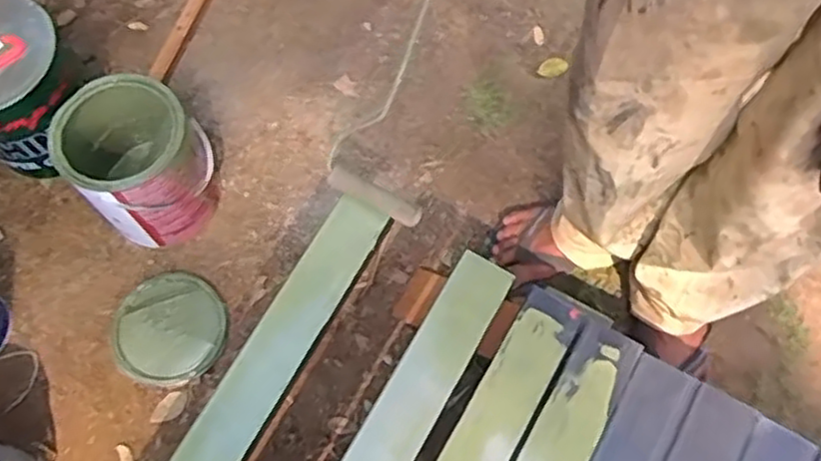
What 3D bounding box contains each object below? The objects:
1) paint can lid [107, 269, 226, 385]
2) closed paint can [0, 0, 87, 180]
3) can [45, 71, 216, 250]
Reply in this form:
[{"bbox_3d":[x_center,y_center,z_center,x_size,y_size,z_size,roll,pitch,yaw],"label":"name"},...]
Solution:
[{"bbox_3d":[-0.335,0.135,1.005,0.151,0.015,0.150,-1,67,2],"label":"paint can lid"},{"bbox_3d":[-0.558,-0.201,1.036,0.182,0.194,0.206,-39,71,-13],"label":"closed paint can"},{"bbox_3d":[-0.366,-0.094,0.996,0.161,0.201,0.175,-1,67,2],"label":"can"}]

